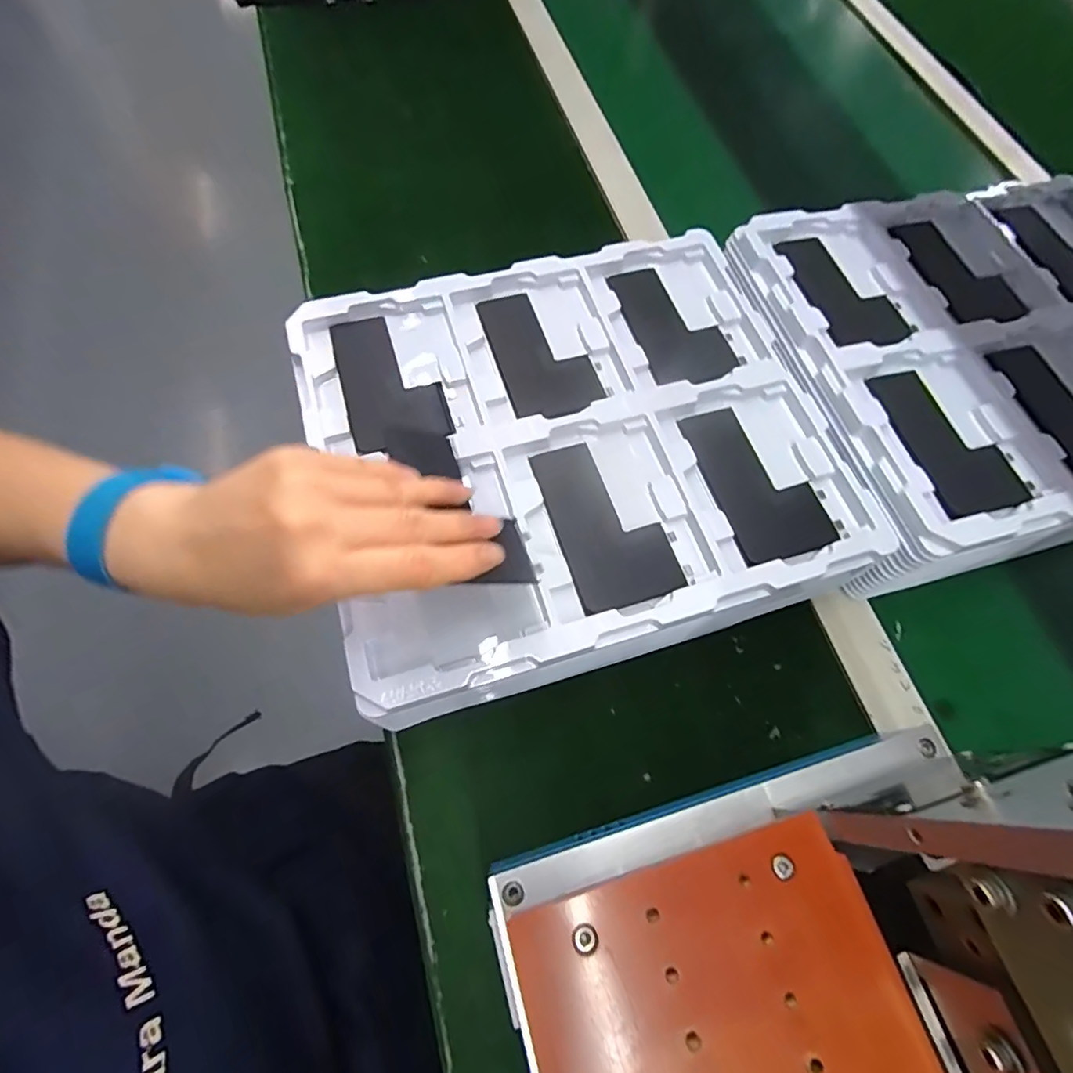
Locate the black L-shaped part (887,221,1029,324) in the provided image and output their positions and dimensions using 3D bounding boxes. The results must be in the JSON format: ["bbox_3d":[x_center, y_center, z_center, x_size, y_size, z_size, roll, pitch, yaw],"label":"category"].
[{"bbox_3d":[0.322,-0.202,0.426,0.067,0.007,0.109,-11,67,-8],"label":"black L-shaped part"}]

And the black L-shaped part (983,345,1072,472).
[{"bbox_3d":[0.358,-0.085,0.374,0.067,0.011,0.107,-12,67,-8],"label":"black L-shaped part"}]

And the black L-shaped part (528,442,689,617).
[{"bbox_3d":[0.040,-0.011,0.332,0.059,0.008,0.107,-17,69,-7],"label":"black L-shaped part"}]

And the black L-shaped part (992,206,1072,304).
[{"bbox_3d":[0.415,-0.225,0.442,0.059,0.007,0.107,-8,67,-7],"label":"black L-shaped part"}]

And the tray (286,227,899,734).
[{"bbox_3d":[0.029,-0.056,0.381,0.310,0.076,0.285,-16,67,-9],"label":"tray"}]

